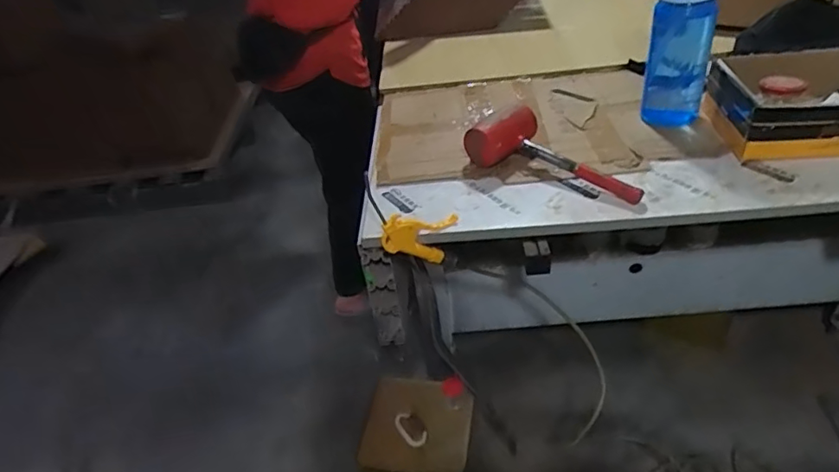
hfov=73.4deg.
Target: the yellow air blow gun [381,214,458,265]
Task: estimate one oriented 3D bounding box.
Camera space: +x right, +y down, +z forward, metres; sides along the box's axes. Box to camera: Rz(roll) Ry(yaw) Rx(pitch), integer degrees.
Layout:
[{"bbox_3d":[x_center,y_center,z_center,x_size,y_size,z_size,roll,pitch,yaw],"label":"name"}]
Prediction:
[{"bbox_3d":[0.003,0.002,0.881,0.121,0.108,0.026,-17,38,-12],"label":"yellow air blow gun"}]

